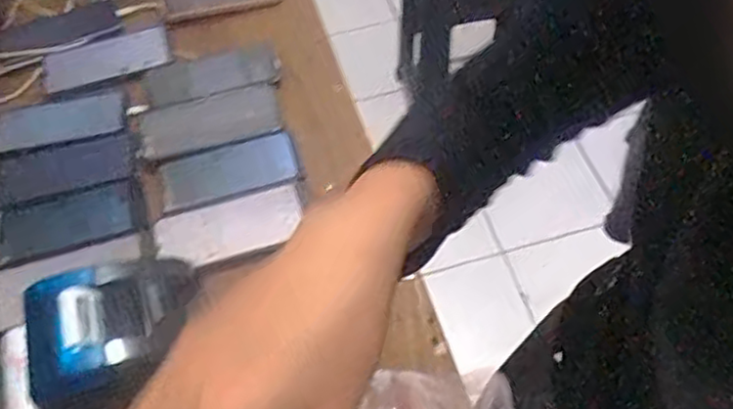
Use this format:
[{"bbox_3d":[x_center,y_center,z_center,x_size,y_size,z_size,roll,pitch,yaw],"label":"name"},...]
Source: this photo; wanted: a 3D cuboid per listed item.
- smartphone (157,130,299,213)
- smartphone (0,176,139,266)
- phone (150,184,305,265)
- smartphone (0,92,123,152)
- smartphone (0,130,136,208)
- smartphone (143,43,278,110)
[{"bbox_3d":[-0.161,-0.041,0.802,0.157,0.013,0.088,-15,54,-4],"label":"smartphone"},{"bbox_3d":[-0.339,0.014,0.775,0.154,0.008,0.086,-15,54,-5],"label":"smartphone"},{"bbox_3d":[-0.151,0.025,0.751,0.159,0.007,0.076,-16,54,-5],"label":"phone"},{"bbox_3d":[-0.386,-0.112,0.862,0.150,0.011,0.080,-17,54,-6],"label":"smartphone"},{"bbox_3d":[-0.357,-0.048,0.811,0.161,0.006,0.085,-14,54,-4],"label":"smartphone"},{"bbox_3d":[-0.206,-0.174,0.913,0.177,0.007,0.076,-18,54,-7],"label":"smartphone"}]

